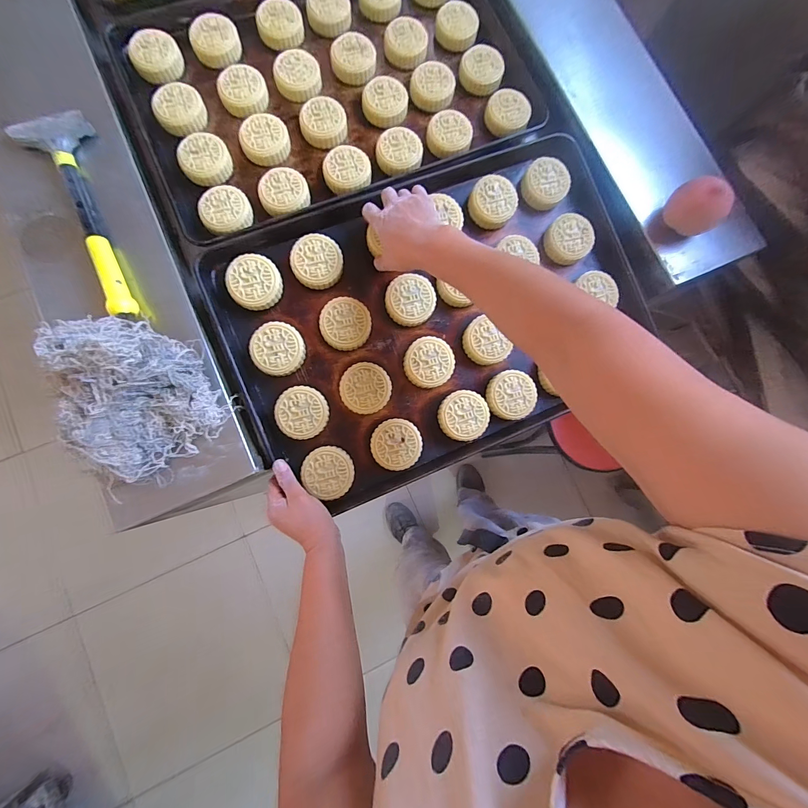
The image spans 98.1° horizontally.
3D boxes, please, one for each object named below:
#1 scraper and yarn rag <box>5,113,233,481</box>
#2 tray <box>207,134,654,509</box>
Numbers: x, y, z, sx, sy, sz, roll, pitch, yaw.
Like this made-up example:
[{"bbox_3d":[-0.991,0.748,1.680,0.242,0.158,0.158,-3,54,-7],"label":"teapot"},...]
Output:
[{"bbox_3d":[-0.395,-0.160,0.433,0.148,0.089,0.512,-28,79,-7],"label":"scraper and yarn rag"},{"bbox_3d":[0.057,-0.130,0.518,0.590,0.033,0.397,-25,90,-6],"label":"tray"}]

